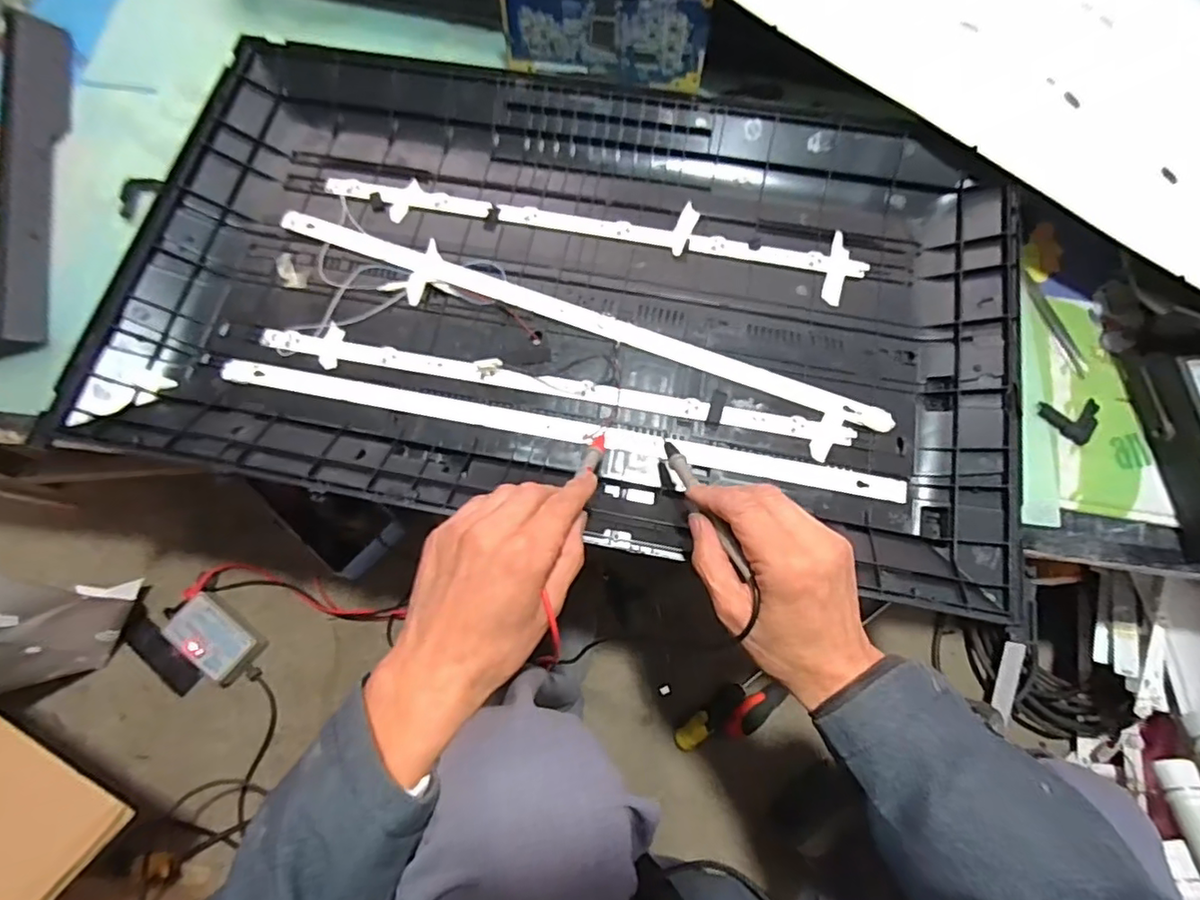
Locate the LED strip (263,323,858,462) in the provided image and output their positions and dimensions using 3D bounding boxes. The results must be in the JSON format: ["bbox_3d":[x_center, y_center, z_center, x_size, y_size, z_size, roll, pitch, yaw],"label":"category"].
[{"bbox_3d":[-0.040,-0.053,0.487,0.488,0.009,0.032,11,71,3],"label":"LED strip"}]

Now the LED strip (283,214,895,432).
[{"bbox_3d":[-0.026,-0.114,0.508,0.548,0.008,0.022,20,72,6],"label":"LED strip"}]

